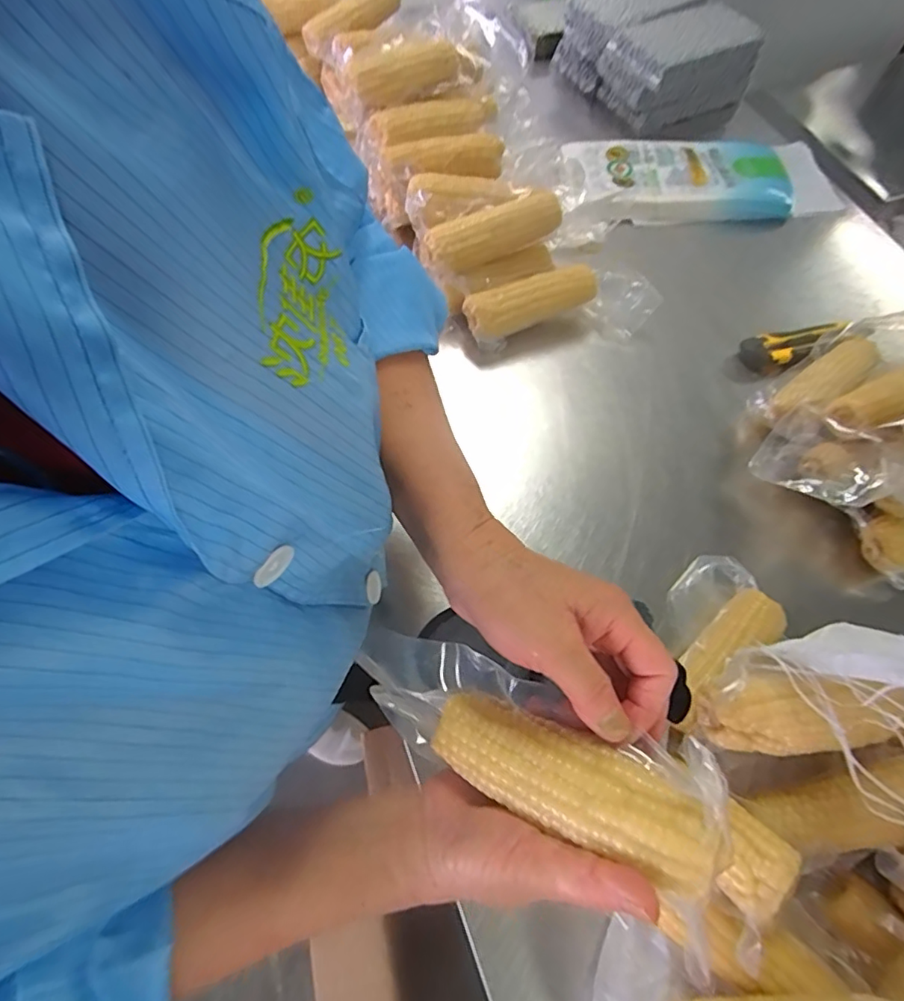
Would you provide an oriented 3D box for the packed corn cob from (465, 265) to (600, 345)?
[{"bbox_3d":[0.087,-0.213,0.609,0.148,0.059,0.053,-26,67,-14],"label":"packed corn cob"}]

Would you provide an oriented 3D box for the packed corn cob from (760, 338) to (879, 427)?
[{"bbox_3d":[0.385,-0.126,0.562,0.161,0.039,0.052,-37,70,-18],"label":"packed corn cob"}]

